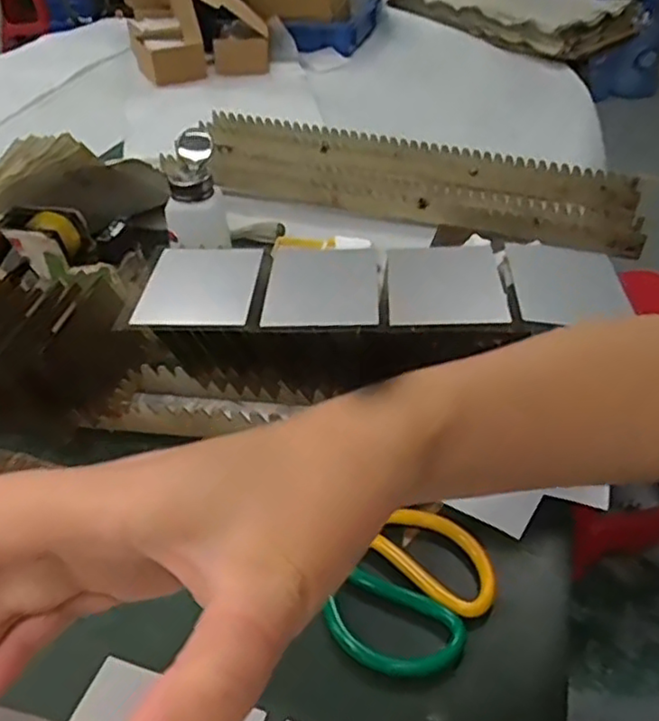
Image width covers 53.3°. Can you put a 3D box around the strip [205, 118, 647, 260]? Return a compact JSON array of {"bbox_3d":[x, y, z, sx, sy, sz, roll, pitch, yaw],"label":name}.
[{"bbox_3d":[0.082,-0.226,0.790,0.546,0.022,0.190,16,43,20],"label":"strip"}]

